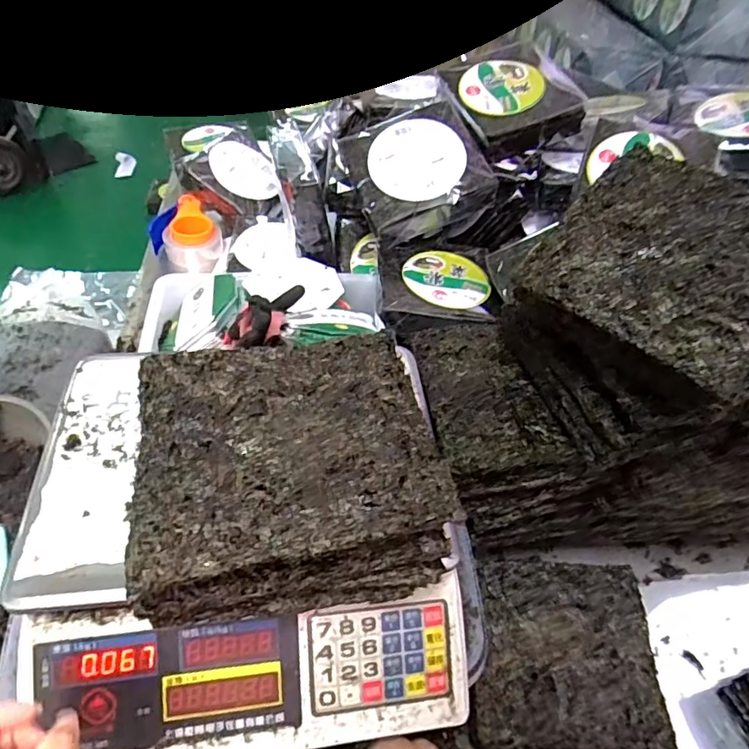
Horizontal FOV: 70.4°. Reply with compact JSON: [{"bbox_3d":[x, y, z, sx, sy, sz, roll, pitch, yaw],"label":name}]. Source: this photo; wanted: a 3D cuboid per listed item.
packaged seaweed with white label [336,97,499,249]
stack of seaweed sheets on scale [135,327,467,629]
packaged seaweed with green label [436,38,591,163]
[{"bbox_3d":[0.069,-0.338,0.868,0.209,0.052,0.211,-22,78,-2],"label":"packaged seaweed with white label"},{"bbox_3d":[-0.061,0.064,0.388,0.196,0.073,0.186,-7,51,-13],"label":"stack of seaweed sheets on scale"},{"bbox_3d":[0.226,-0.472,0.912,0.197,0.081,0.212,-25,68,-2],"label":"packaged seaweed with green label"}]

